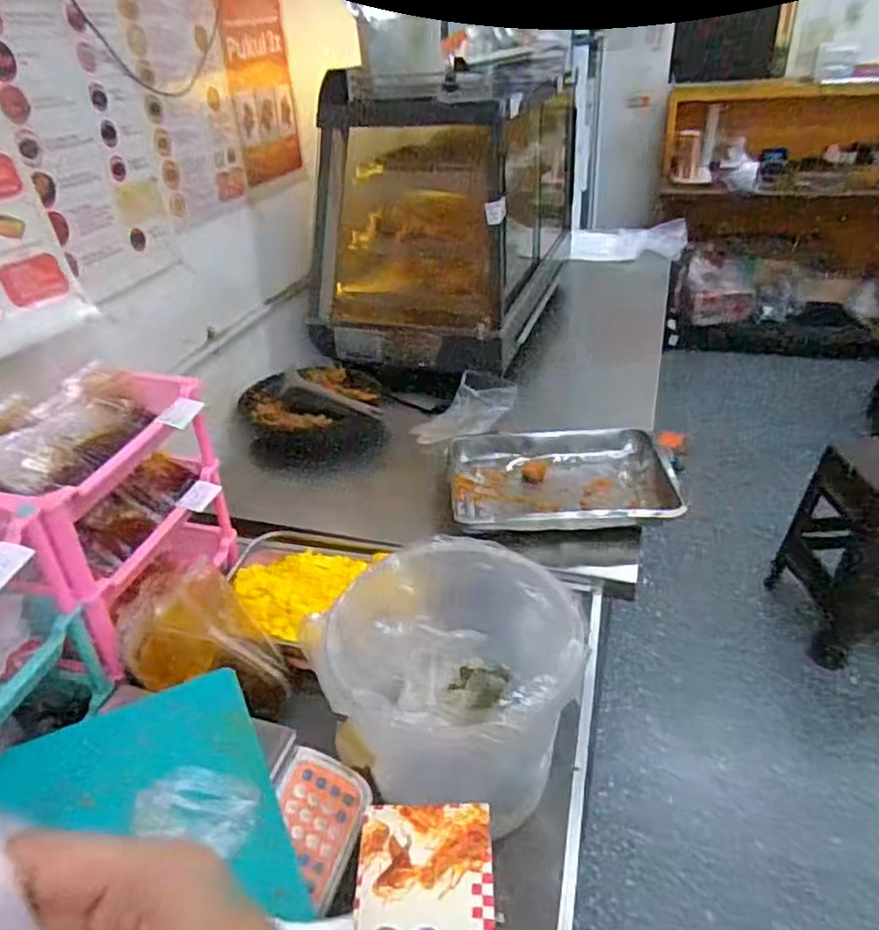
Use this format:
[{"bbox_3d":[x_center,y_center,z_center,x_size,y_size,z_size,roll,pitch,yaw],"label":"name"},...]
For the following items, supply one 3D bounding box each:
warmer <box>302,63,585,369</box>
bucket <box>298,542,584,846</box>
[{"bbox_3d":[0.053,-0.685,1.734,0.428,0.562,0.954,8,35,19],"label":"warmer"},{"bbox_3d":[0.015,0.223,0.756,0.237,0.190,0.247,-3,33,2],"label":"bucket"}]

